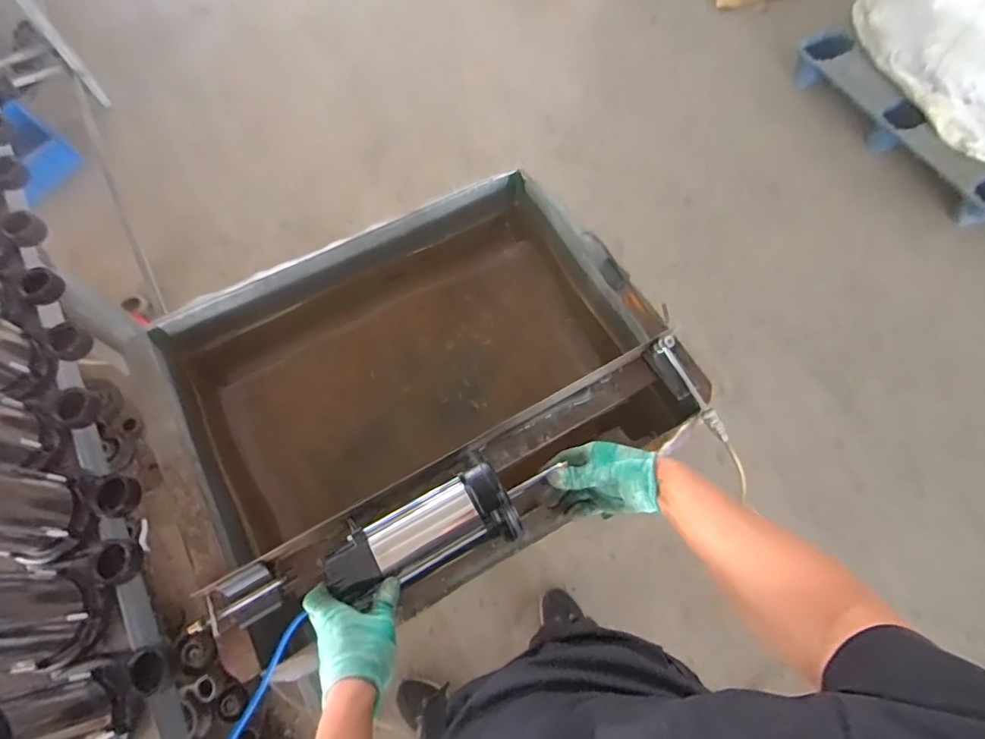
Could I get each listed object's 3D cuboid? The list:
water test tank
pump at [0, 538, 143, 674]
[{"bbox_3d":[-0.102,0.039,0.909,0.743,0.273,0.602,-25,69,-10],"label":"water test tank"},{"bbox_3d":[-0.517,0.261,0.575,0.130,0.241,0.124,-9,67,-3],"label":"pump"}]

